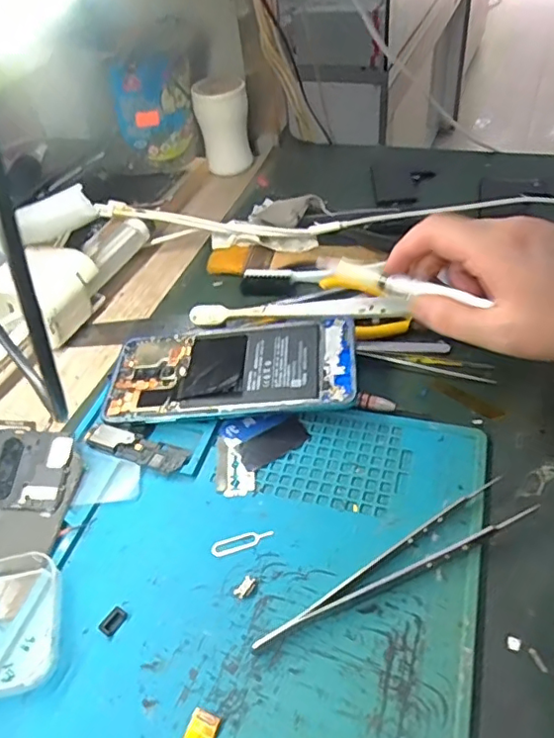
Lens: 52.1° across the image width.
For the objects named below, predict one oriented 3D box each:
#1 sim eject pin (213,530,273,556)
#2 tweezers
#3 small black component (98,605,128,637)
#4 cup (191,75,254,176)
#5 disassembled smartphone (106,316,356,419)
[{"bbox_3d":[-0.018,0.091,0.298,0.033,0.004,0.007,-14,47,-7],"label":"sim eject pin"},{"bbox_3d":[0.058,0.094,0.277,0.153,0.010,0.024,-23,48,-15],"label":"tweezers"},{"bbox_3d":[-0.079,0.121,0.273,0.008,0.004,0.013,22,52,25],"label":"small black component"},{"bbox_3d":[-0.056,-0.256,0.590,0.054,0.080,0.058,-3,46,3],"label":"cup"},{"bbox_3d":[-0.031,-0.002,0.367,0.160,0.007,0.071,-5,47,10],"label":"disassembled smartphone"}]

